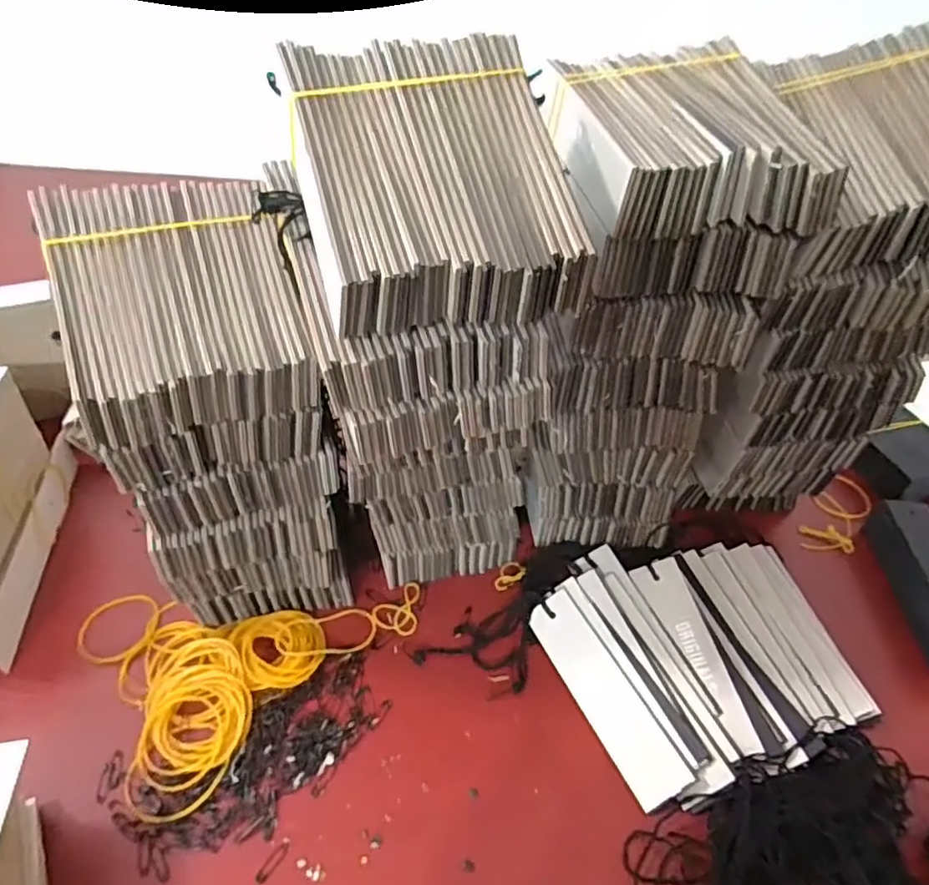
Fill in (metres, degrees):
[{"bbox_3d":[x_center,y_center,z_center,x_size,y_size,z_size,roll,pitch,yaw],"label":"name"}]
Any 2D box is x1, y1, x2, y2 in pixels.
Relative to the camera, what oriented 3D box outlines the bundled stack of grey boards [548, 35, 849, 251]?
[{"bbox_3d":[0.100,-0.149,0.297,0.103,0.049,0.127,-4,43,-11],"label":"bundled stack of grey boards"}]

